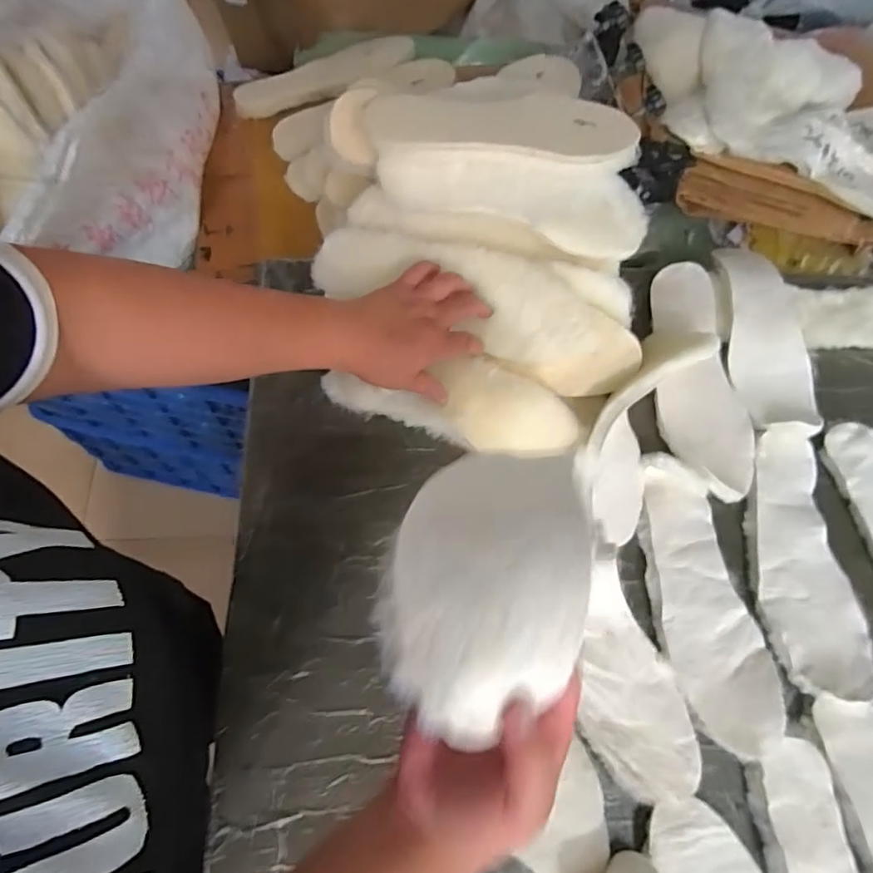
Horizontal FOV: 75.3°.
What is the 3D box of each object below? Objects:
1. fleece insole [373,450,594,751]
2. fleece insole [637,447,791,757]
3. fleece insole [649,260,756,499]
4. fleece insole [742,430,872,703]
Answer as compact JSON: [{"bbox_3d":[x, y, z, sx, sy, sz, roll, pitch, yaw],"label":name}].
[{"bbox_3d":[0.023,0.070,0.272,0.098,0.014,0.132,-2,64,18],"label":"fleece insole"},{"bbox_3d":[0.253,0.152,0.543,0.093,0.016,0.270,-8,68,-6],"label":"fleece insole"},{"bbox_3d":[0.284,-0.065,0.623,0.093,0.033,0.272,-5,67,-5],"label":"fleece insole"},{"bbox_3d":[0.363,0.119,0.564,0.096,0.018,0.256,-2,67,-4],"label":"fleece insole"}]

